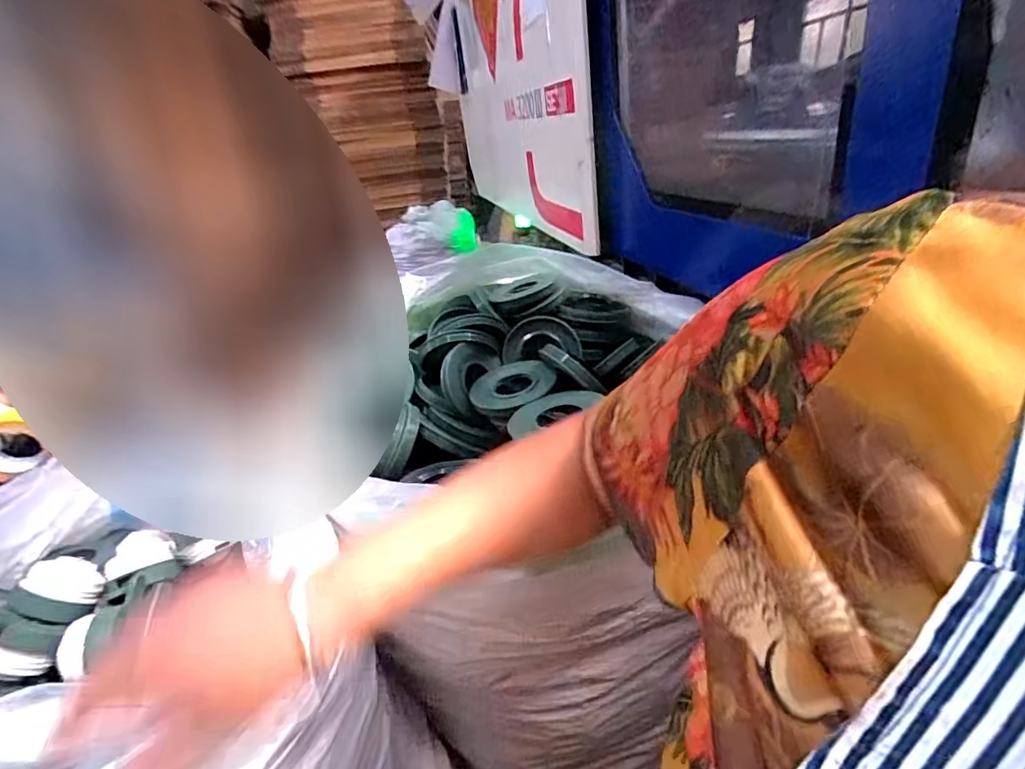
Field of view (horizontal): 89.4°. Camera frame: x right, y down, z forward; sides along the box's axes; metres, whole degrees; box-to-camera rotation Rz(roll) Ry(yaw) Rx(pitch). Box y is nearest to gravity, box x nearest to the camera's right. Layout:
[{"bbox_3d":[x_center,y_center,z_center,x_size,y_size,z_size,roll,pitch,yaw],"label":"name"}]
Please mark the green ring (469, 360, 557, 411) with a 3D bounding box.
[{"bbox_3d":[0.000,-0.004,0.765,0.125,0.017,0.117,-10,30,6],"label":"green ring"}]

